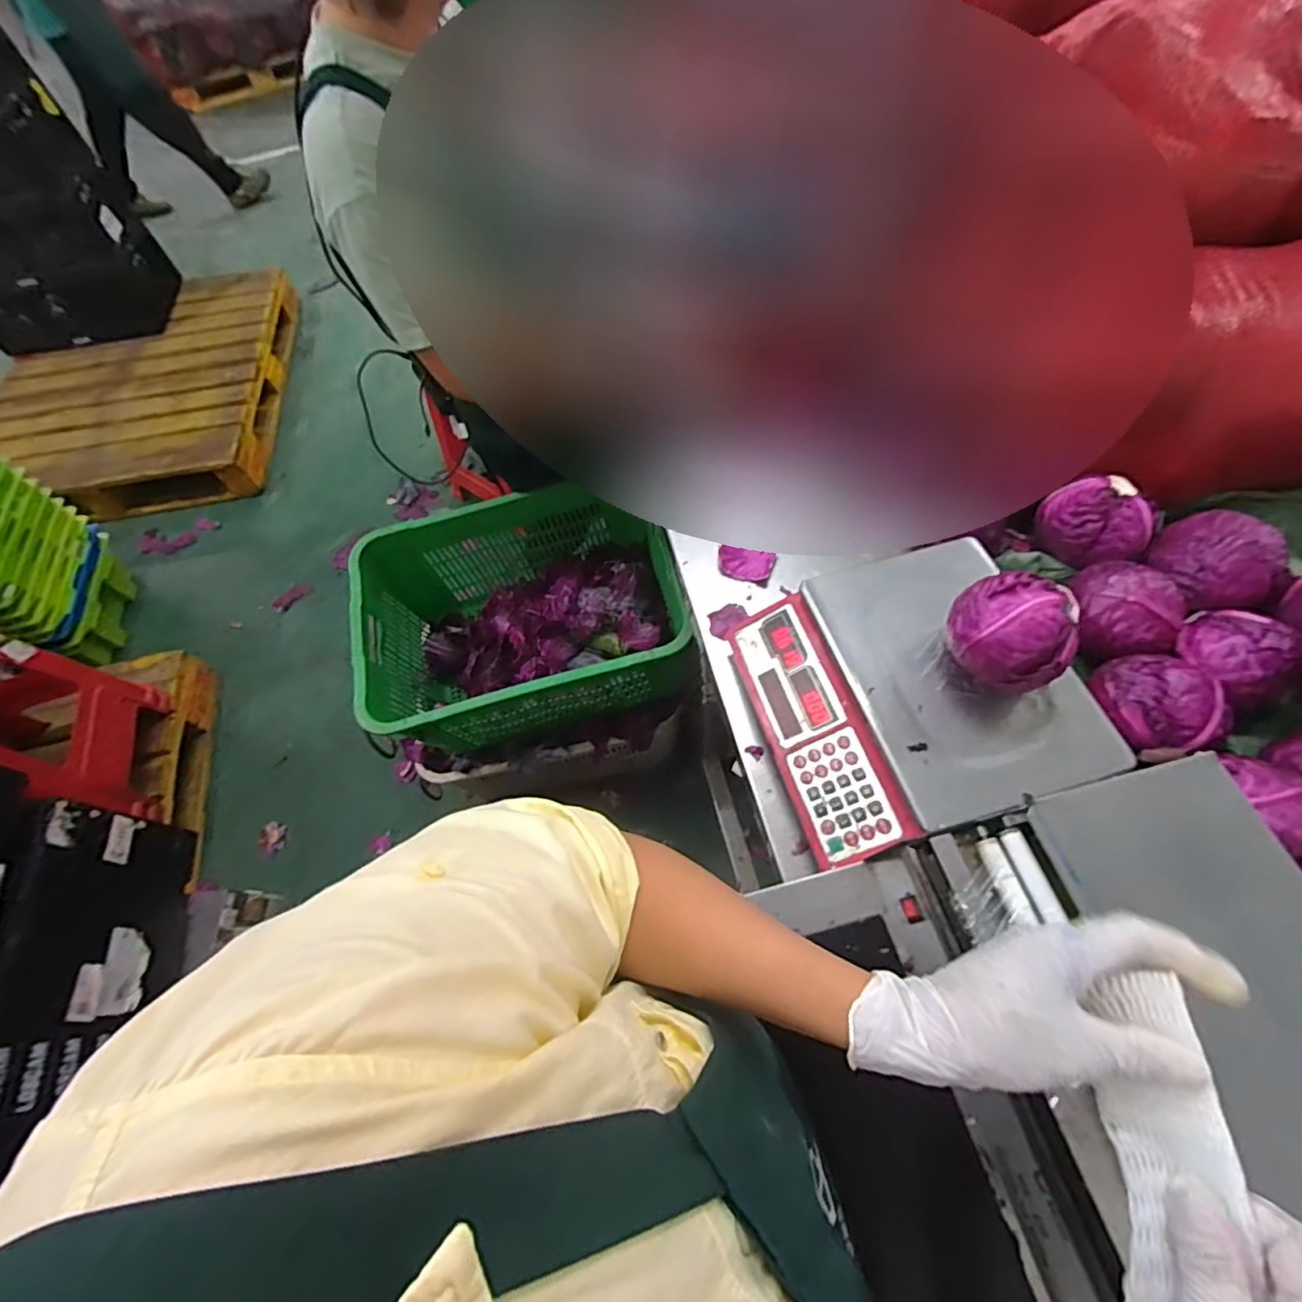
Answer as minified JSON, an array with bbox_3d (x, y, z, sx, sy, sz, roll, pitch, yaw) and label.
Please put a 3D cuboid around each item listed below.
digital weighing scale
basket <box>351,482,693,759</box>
[{"bbox_3d":[0.266,0.043,0.638,0.286,0.090,0.286,-16,62,-5],"label":"digital weighing scale"},{"bbox_3d":[-0.263,-0.042,1.201,0.576,0.301,0.429,-12,61,-3],"label":"basket"}]

